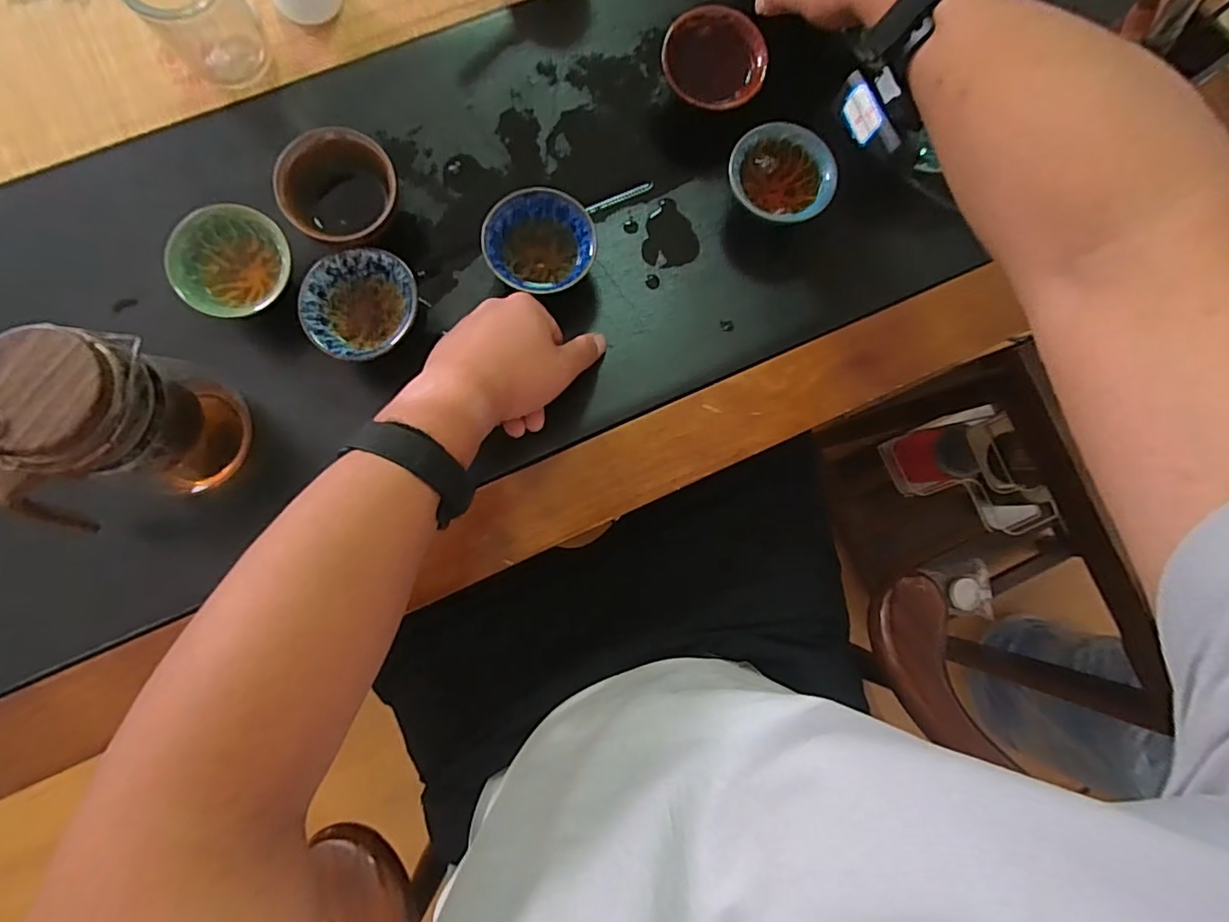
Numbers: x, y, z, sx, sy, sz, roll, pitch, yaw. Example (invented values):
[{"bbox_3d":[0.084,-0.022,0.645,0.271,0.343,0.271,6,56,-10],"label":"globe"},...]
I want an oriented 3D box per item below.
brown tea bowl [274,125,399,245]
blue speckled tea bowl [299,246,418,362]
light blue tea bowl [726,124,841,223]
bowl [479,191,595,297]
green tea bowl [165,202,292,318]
[{"bbox_3d":[-0.207,-0.202,0.432,0.085,0.059,0.077,-33,89,-6],"label":"brown tea bowl"},{"bbox_3d":[-0.191,-0.116,0.434,0.080,0.041,0.083,0,86,-4],"label":"blue speckled tea bowl"},{"bbox_3d":[0.134,-0.231,0.469,0.082,0.050,0.075,0,86,-4],"label":"light blue tea bowl"},{"bbox_3d":[-0.059,-0.169,0.450,0.083,0.045,0.084,0,86,-4],"label":"bowl"},{"bbox_3d":[-0.285,-0.147,0.426,0.081,0.044,0.085,0,86,-4],"label":"green tea bowl"}]

